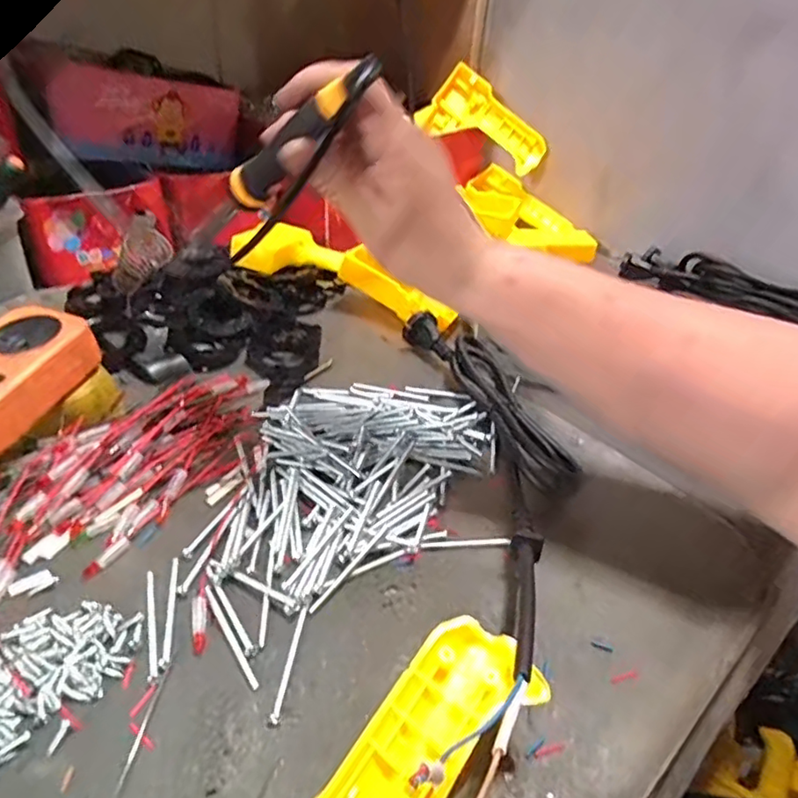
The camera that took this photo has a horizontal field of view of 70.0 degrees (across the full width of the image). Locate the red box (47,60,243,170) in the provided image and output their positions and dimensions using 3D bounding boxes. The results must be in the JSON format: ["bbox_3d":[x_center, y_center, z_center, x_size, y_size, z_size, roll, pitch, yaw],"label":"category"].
[{"bbox_3d":[-0.256,-0.297,0.611,0.033,0.086,0.201,34,34,30],"label":"red box"}]

